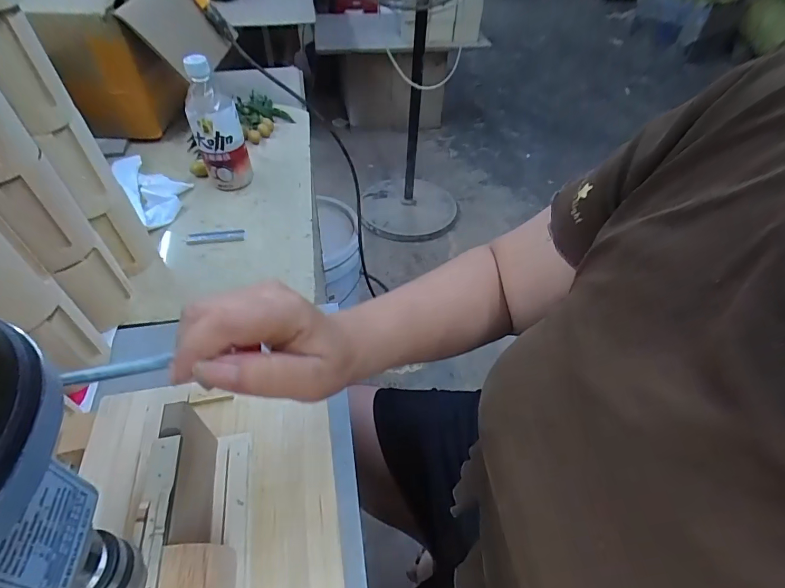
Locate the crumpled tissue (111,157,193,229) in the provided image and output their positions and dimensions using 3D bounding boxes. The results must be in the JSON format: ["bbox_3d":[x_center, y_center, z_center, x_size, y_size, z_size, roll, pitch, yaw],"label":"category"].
[{"bbox_3d":[-0.364,-0.166,0.645,0.085,0.020,0.184,-29,54,-26],"label":"crumpled tissue"}]

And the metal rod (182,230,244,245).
[{"bbox_3d":[-0.250,-0.081,0.590,0.078,0.007,0.022,-5,47,-7],"label":"metal rod"}]

